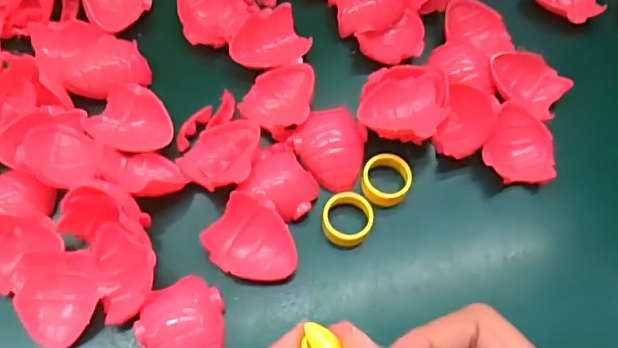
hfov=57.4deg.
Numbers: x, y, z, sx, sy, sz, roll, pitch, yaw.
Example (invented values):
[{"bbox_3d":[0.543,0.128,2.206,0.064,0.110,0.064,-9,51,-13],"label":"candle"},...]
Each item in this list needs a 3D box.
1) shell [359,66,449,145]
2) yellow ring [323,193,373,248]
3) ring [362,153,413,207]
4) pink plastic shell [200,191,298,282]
[{"bbox_3d":[0.051,-0.039,0.303,0.046,0.015,0.040,3,79,3],"label":"shell"},{"bbox_3d":[0.019,0.023,0.282,0.025,0.007,0.028,8,62,2],"label":"yellow ring"},{"bbox_3d":[0.040,0.003,0.291,0.025,0.008,0.027,1,62,-1],"label":"ring"},{"bbox_3d":[-0.026,0.033,0.270,0.043,0.013,0.035,31,66,14],"label":"pink plastic shell"}]

